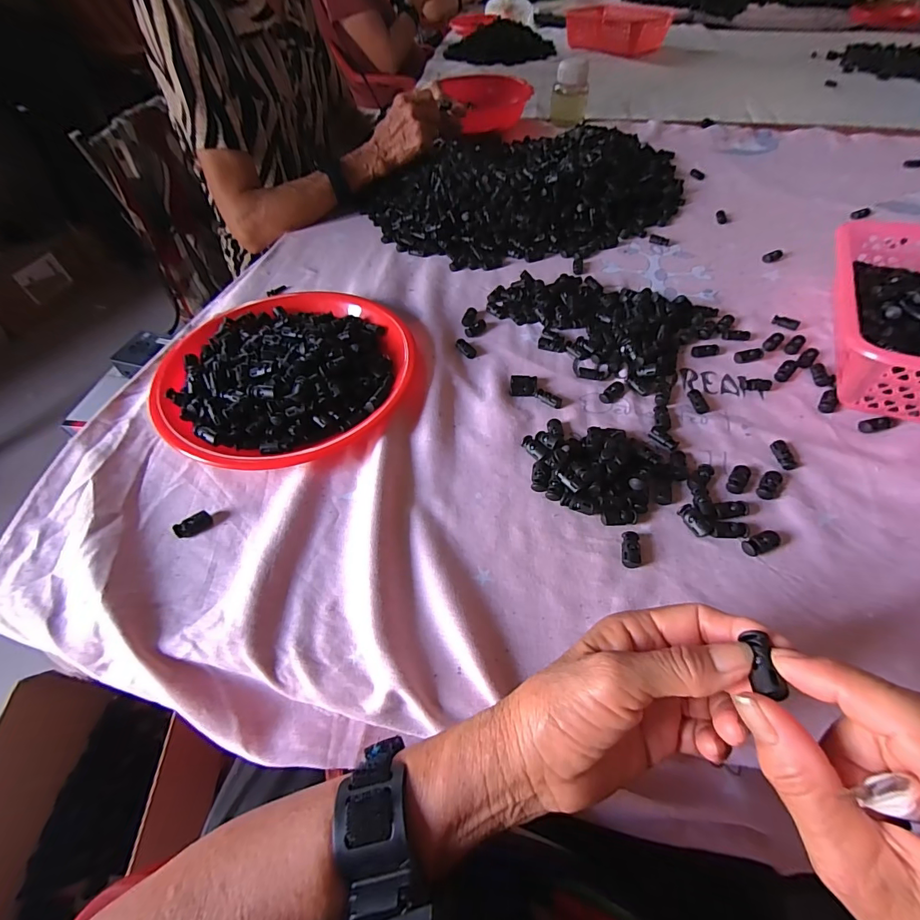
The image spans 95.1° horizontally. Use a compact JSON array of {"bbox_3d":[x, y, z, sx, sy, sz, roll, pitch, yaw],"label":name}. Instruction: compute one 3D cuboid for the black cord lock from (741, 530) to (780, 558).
[{"bbox_3d":[0.239,0.066,0.334,0.028,0.008,0.014,-20,57,-12],"label":"black cord lock"}]

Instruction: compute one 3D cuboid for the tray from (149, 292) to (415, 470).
[{"bbox_3d":[-0.181,-0.101,0.449,0.252,0.036,0.252,-1,56,1],"label":"tray"}]

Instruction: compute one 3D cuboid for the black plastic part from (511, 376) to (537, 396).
[{"bbox_3d":[0.067,-0.078,0.442,0.026,0.009,0.025,4,56,4],"label":"black plastic part"}]

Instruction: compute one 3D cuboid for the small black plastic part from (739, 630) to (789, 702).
[{"bbox_3d":[0.135,0.091,0.187,0.010,0.008,0.026,10,48,8],"label":"small black plastic part"}]

